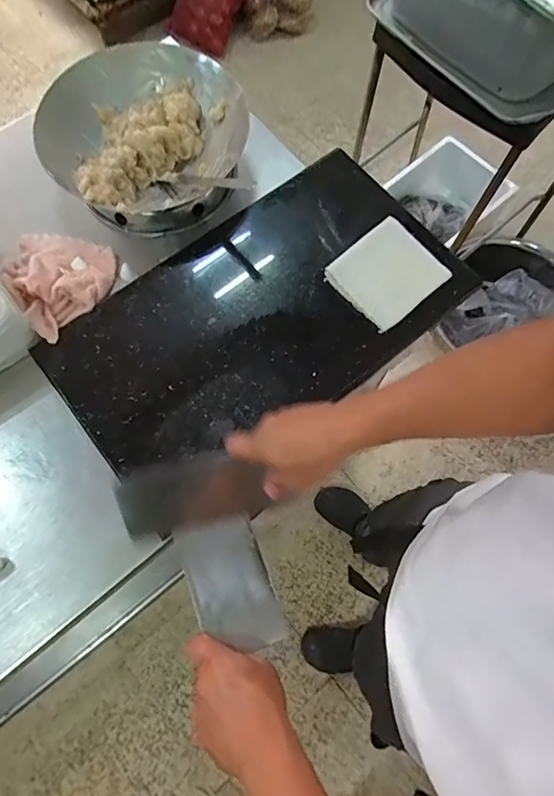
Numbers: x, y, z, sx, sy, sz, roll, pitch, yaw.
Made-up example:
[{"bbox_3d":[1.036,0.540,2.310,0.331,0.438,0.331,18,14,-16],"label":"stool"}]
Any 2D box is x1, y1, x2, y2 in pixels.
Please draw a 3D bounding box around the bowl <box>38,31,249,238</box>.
[{"bbox_3d":[-0.185,-0.382,0.684,0.263,0.092,0.268,0,73,-1],"label":"bowl"}]

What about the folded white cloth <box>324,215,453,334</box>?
[{"bbox_3d":[0.155,-0.175,0.632,0.135,0.026,0.118,-40,78,-12],"label":"folded white cloth"}]

